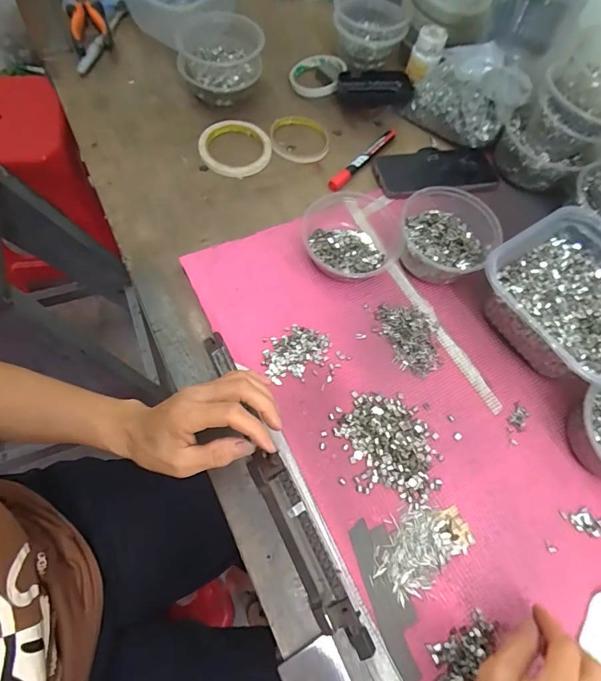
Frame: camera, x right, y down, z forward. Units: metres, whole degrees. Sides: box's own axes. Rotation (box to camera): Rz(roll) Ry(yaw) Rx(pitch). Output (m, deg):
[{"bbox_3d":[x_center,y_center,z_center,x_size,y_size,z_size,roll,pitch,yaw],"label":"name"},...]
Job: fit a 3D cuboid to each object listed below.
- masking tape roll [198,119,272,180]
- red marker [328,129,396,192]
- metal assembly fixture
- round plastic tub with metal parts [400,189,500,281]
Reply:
[{"bbox_3d":[-0.090,-0.263,0.554,0.095,0.021,0.099,2,66,-5],"label":"masking tape roll"},{"bbox_3d":[0.086,-0.255,0.559,0.019,0.018,0.150,39,68,11],"label":"red marker"},{"bbox_3d":[-0.027,0.126,0.373,0.031,0.012,0.309,-26,69,-10],"label":"metal assembly fixture"},{"bbox_3d":[0.169,-0.124,0.467,0.103,0.072,0.104,22,65,4],"label":"round plastic tub with metal parts"}]

